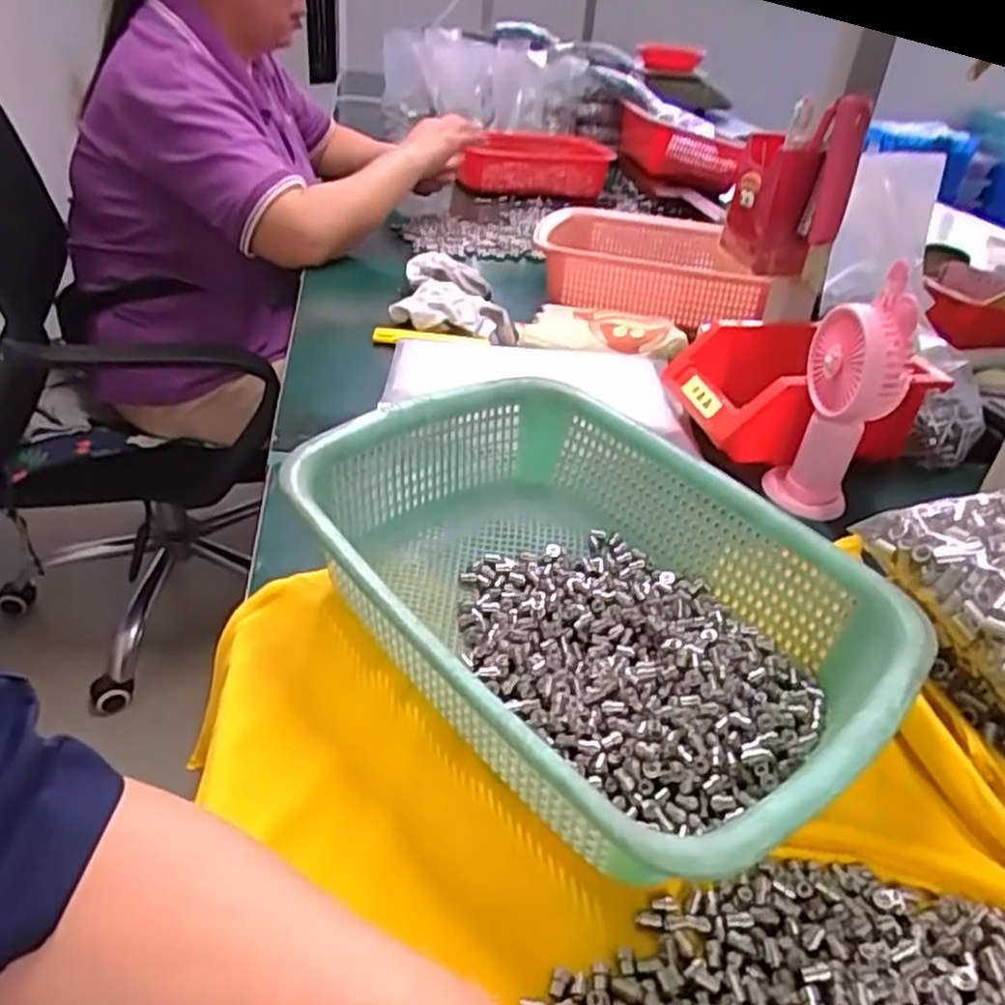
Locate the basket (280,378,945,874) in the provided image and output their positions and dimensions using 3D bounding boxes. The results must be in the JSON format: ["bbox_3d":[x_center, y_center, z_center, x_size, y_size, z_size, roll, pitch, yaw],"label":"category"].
[{"bbox_3d":[0.044,0.044,0.395,0.222,0.075,0.291,-23,43,-35],"label":"basket"}]

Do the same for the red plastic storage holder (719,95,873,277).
[{"bbox_3d":[0.230,-0.252,0.621,0.087,0.124,0.065,14,35,12],"label":"red plastic storage holder"}]

